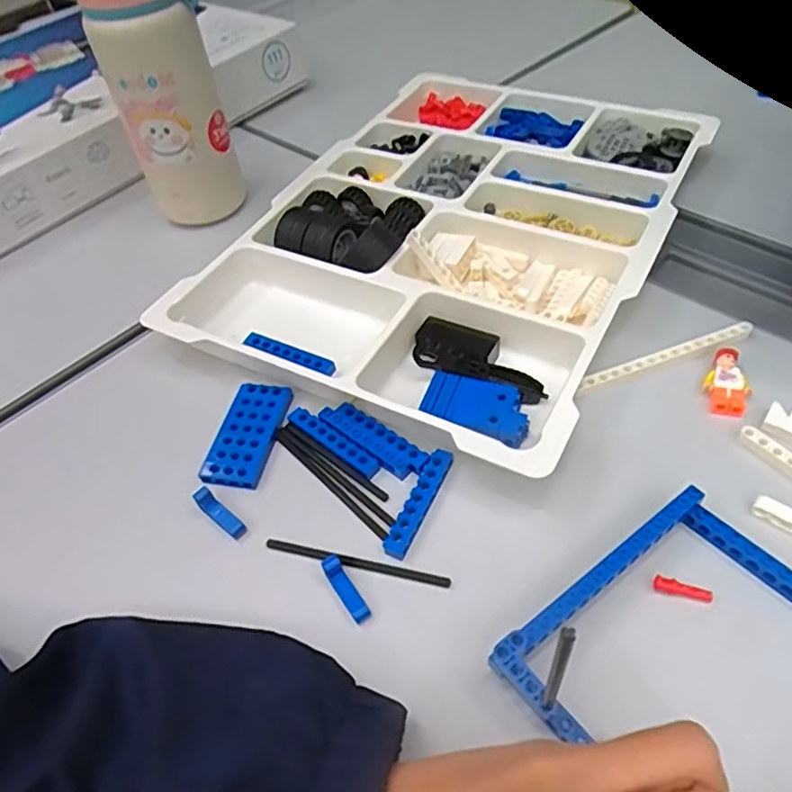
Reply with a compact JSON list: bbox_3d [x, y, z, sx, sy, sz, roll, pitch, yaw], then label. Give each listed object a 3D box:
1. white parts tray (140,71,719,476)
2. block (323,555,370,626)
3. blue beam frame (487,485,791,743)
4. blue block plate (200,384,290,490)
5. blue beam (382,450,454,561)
[{"bbox_3d":[0.049,-0.125,0.457,0.255,0.044,0.379,20,54,21],"label":"white parts tray"},{"bbox_3d":[-0.023,0.089,0.294,0.009,0.005,0.033,-28,67,-20],"label":"block"},{"bbox_3d":[0.129,0.112,0.245,0.129,0.020,0.130,-33,52,-23],"label":"blue beam frame"},{"bbox_3d":[-0.084,0.021,0.360,0.032,0.008,0.068,8,50,12],"label":"blue block plate"},{"bbox_3d":[0.012,0.054,0.324,0.011,0.010,0.063,18,53,20],"label":"blue beam"}]

